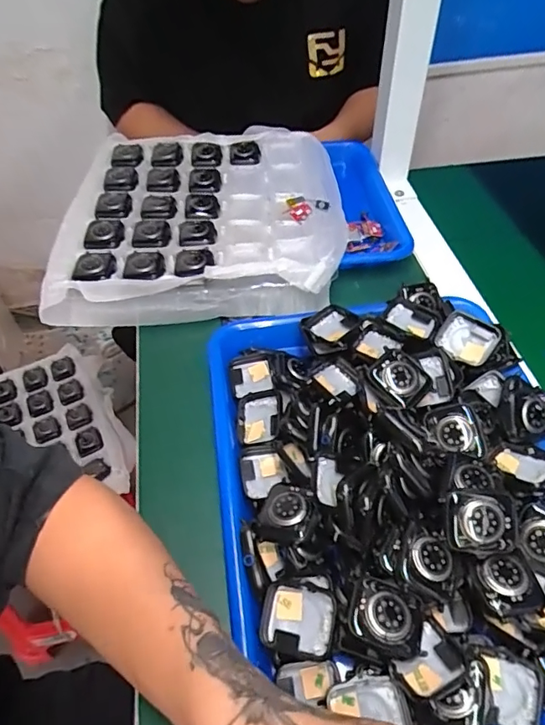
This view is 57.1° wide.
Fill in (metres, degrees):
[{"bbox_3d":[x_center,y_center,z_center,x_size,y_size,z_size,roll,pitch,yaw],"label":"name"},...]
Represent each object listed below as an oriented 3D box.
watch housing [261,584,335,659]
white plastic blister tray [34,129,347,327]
[{"bbox_3d":[0.015,0.149,0.289,0.042,0.009,0.035,-5,58,22],"label":"watch housing"},{"bbox_3d":[-0.078,-0.171,0.568,0.295,0.040,0.315,-4,50,-1],"label":"white plastic blister tray"}]

